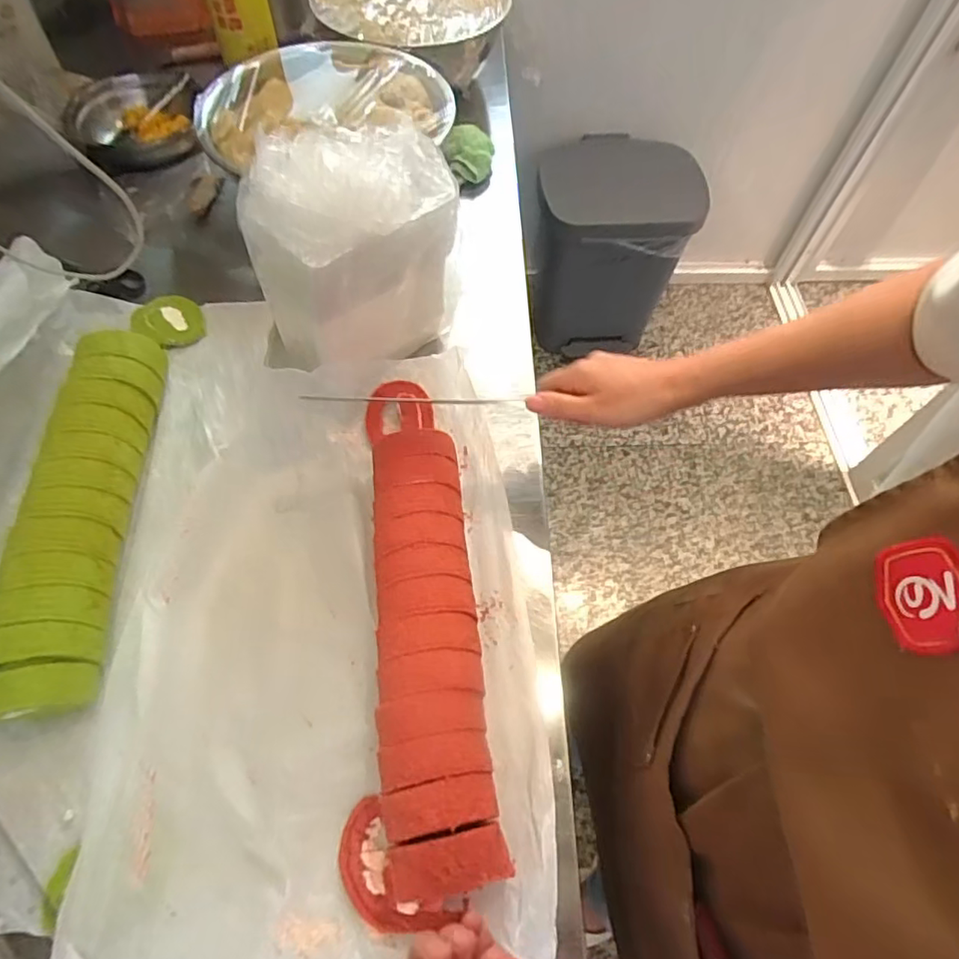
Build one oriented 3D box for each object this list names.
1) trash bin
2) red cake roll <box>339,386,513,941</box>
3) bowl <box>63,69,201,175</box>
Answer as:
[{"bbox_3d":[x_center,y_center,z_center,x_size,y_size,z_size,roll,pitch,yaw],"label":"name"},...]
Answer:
[{"bbox_3d":[0.309,-0.605,1.513,0.345,0.444,0.345,2,61,0],"label":"trash bin"},{"bbox_3d":[-0.054,0.106,0.472,0.105,0.066,0.413,-4,64,-3],"label":"red cake roll"},{"bbox_3d":[-0.487,-0.517,0.828,0.153,0.052,0.153,-12,62,-8],"label":"bowl"}]

